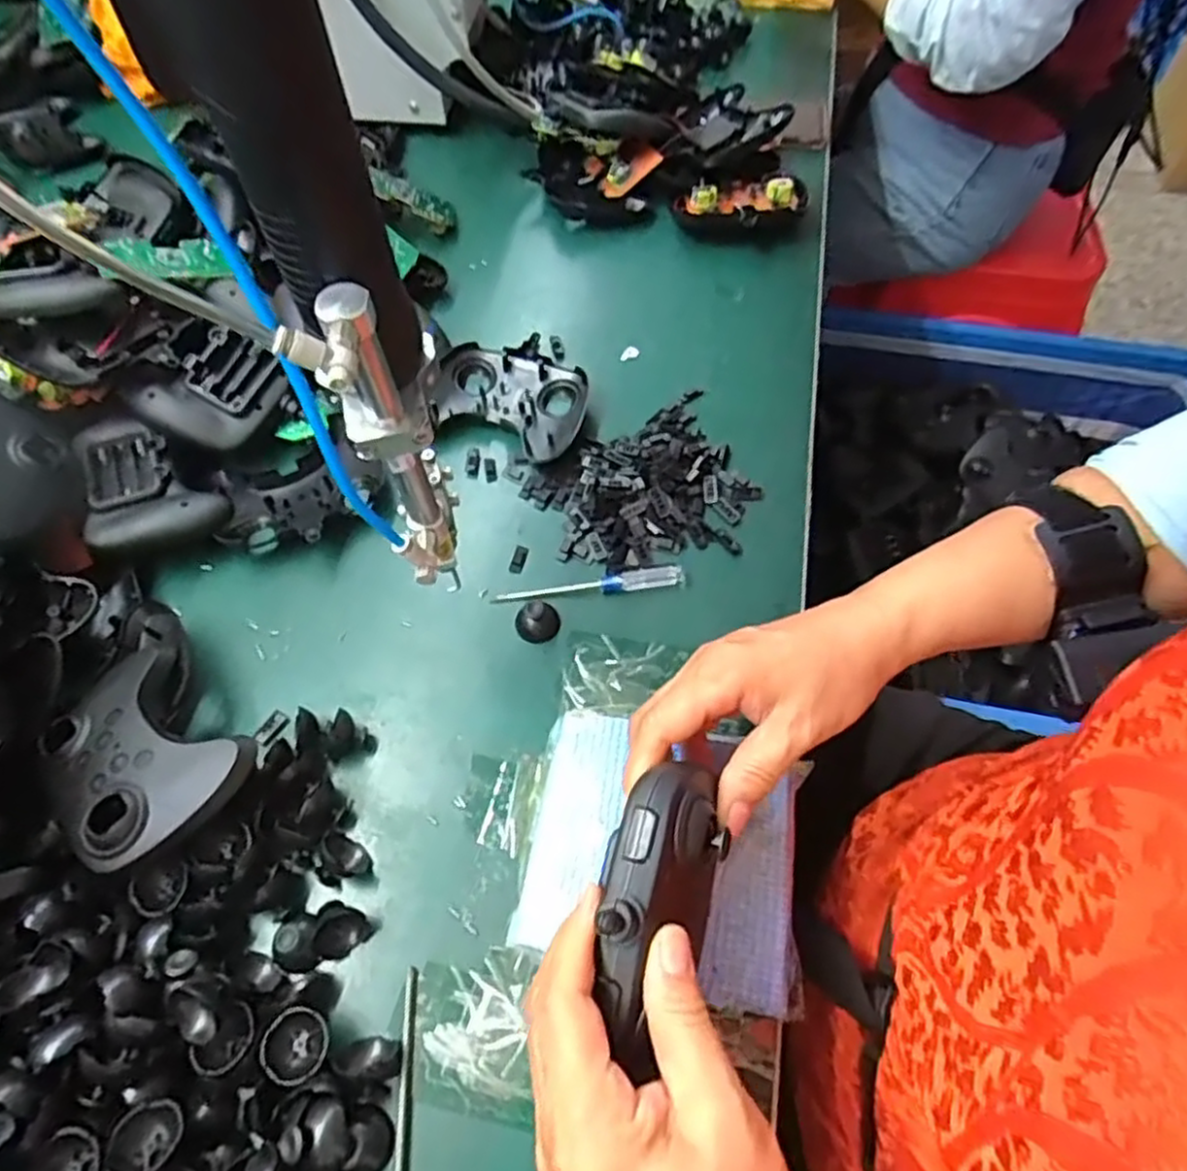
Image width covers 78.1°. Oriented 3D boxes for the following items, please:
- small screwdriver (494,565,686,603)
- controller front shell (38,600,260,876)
[{"bbox_3d":[-0.002,0.001,0.448,0.118,0.008,0.014,-7,59,-3],"label":"small screwdriver"},{"bbox_3d":[-0.243,0.080,0.391,0.089,0.048,0.146,-38,65,-19],"label":"controller front shell"}]

